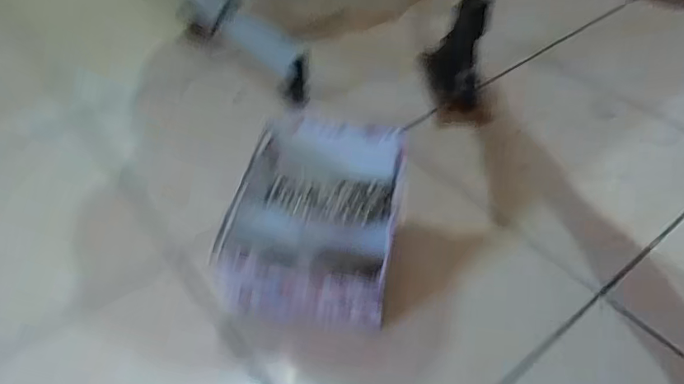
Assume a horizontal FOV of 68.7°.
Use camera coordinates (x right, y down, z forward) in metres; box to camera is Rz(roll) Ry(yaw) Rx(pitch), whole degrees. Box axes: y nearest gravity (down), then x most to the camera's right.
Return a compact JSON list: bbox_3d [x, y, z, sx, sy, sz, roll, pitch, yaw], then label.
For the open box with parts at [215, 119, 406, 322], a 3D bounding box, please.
[{"bbox_3d":[-0.038,0.032,0.672,0.201,0.106,0.261,6,46,6],"label":"open box with parts"}]

